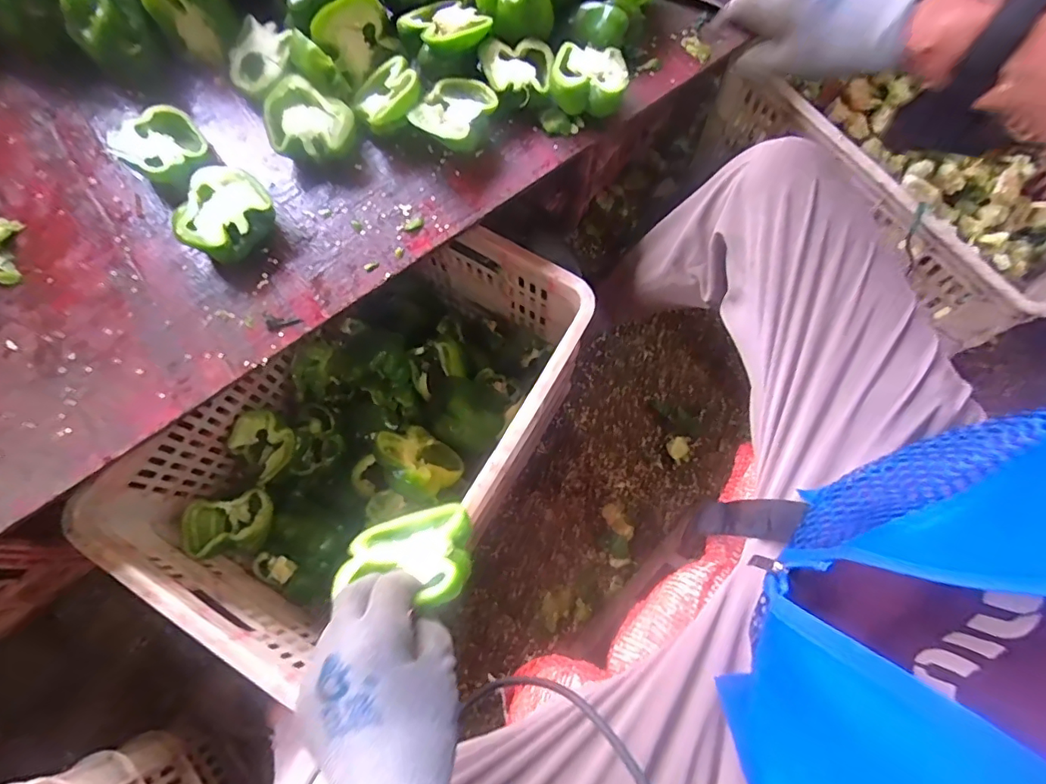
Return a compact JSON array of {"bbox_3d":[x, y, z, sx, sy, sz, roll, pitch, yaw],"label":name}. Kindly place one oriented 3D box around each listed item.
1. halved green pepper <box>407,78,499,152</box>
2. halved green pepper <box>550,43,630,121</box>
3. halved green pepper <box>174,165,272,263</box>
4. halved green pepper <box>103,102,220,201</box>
[{"bbox_3d":[-0.071,-0.289,0.566,0.074,0.044,0.081,0,73,0],"label":"halved green pepper"},{"bbox_3d":[0.072,-0.336,0.574,0.076,0.037,0.070,7,73,2],"label":"halved green pepper"},{"bbox_3d":[-0.297,-0.175,0.532,0.083,0.048,0.091,33,76,10],"label":"halved green pepper"},{"bbox_3d":[-0.376,-0.258,0.561,0.097,0.040,0.083,37,76,11],"label":"halved green pepper"}]

